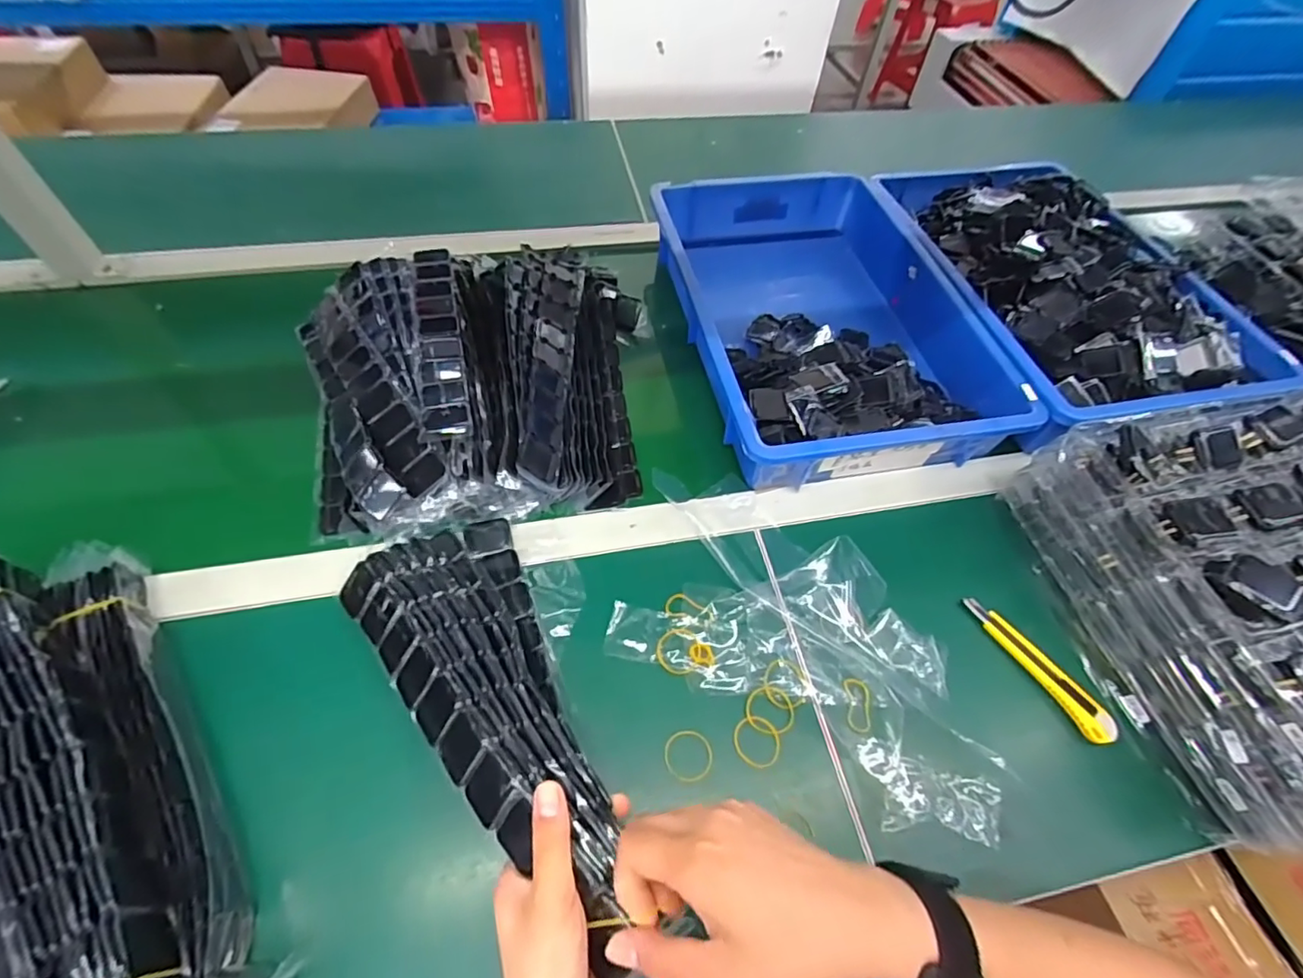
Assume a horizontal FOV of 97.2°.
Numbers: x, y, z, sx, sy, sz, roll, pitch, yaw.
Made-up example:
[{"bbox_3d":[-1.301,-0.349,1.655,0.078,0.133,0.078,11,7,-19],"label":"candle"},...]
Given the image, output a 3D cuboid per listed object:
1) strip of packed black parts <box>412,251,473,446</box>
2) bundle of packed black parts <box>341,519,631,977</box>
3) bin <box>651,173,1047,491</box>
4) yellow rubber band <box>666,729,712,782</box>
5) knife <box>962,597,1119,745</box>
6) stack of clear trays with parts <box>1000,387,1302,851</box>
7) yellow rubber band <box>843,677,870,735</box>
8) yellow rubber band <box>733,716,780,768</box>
[{"bbox_3d":[-0.210,-0.159,0.567,0.041,0.008,0.299,-8,52,-15],"label":"strip of packed black parts"},{"bbox_3d":[-0.108,0.134,0.391,0.119,0.037,0.298,-28,50,-20],"label":"bundle of packed black parts"},{"bbox_3d":[0.176,-0.196,0.648,0.281,0.099,0.424,-9,57,-10],"label":"bin"},{"bbox_3d":[0.027,0.191,0.411,0.034,0.004,0.034,2,56,-3],"label":"yellow rubber band"},{"bbox_3d":[0.306,0.138,0.456,0.019,0.015,0.129,-26,62,-20],"label":"knife"},{"bbox_3d":[0.560,0.061,0.449,0.432,0.095,0.299,-10,57,-10],"label":"stack of clear trays with parts"},{"bbox_3d":[0.157,0.164,0.436,0.018,0.006,0.039,5,56,1],"label":"yellow rubber band"},{"bbox_3d":[0.078,0.185,0.420,0.034,0.004,0.035,2,56,-3],"label":"yellow rubber band"}]

